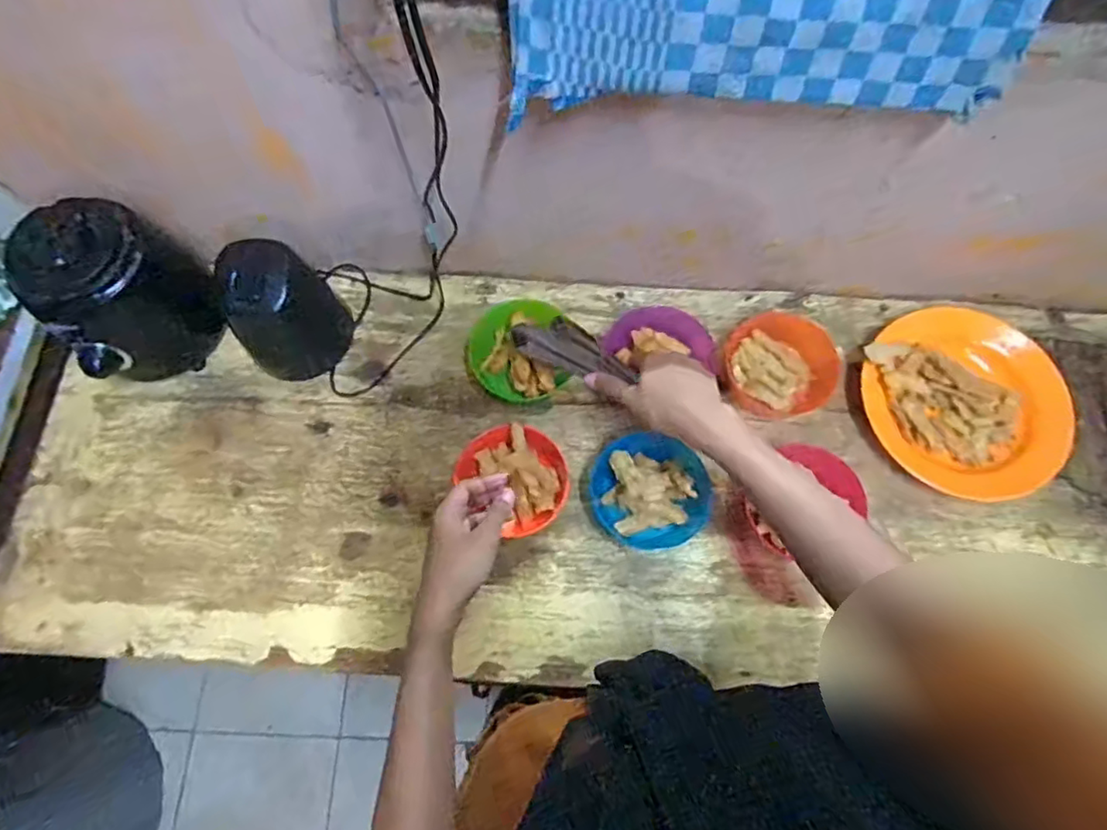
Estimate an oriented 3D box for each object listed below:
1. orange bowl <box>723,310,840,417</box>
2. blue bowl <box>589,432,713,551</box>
[{"bbox_3d":[0.245,-0.054,0.668,0.117,0.031,0.114,0,70,1],"label":"orange bowl"},{"bbox_3d":[0.100,0.075,0.619,0.117,0.050,0.110,0,72,0],"label":"blue bowl"}]

